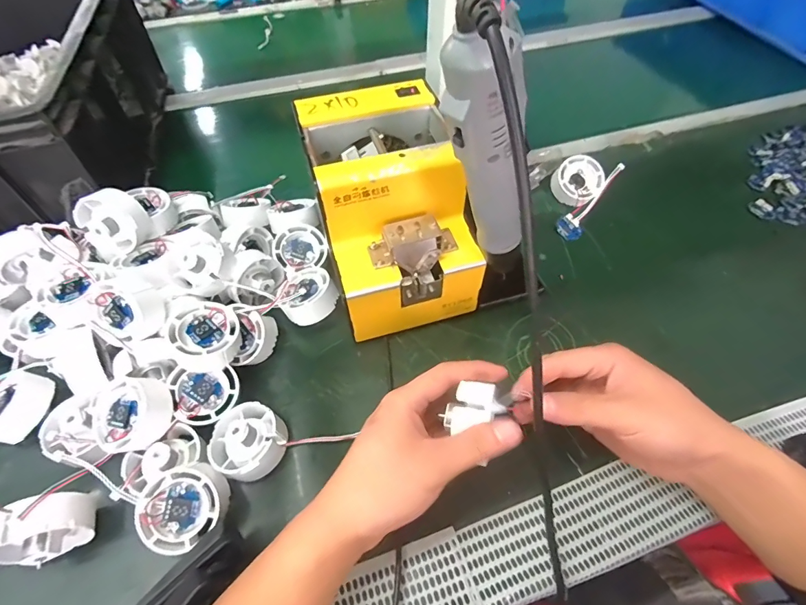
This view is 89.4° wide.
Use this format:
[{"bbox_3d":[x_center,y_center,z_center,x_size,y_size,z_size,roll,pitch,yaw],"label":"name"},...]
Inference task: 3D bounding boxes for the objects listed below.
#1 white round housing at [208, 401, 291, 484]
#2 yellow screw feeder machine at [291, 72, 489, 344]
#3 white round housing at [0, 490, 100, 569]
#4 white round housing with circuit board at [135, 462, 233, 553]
[{"bbox_3d":[-0.121,0.107,0.317,0.060,0.028,0.053,34,61,22],"label":"white round housing"},{"bbox_3d":[-0.012,-0.082,0.374,0.121,0.141,0.179,-15,55,-10],"label":"yellow screw feeder machine"},{"bbox_3d":[-0.240,0.154,0.273,0.052,0.052,0.035,-18,54,-12],"label":"white round housing"},{"bbox_3d":[-0.154,0.143,0.287,0.053,0.023,0.050,1,80,-6],"label":"white round housing with circuit board"}]

